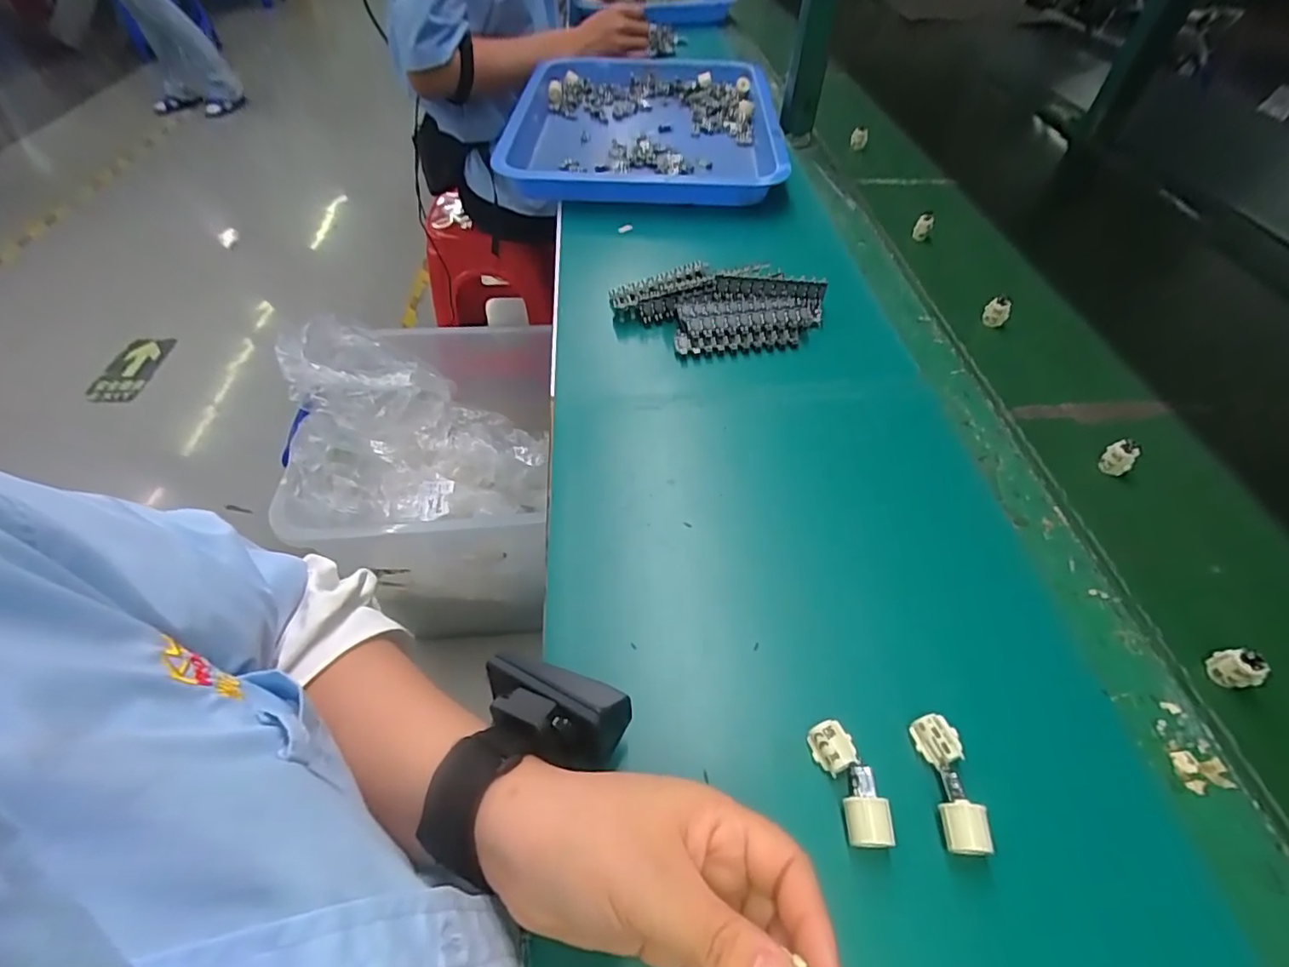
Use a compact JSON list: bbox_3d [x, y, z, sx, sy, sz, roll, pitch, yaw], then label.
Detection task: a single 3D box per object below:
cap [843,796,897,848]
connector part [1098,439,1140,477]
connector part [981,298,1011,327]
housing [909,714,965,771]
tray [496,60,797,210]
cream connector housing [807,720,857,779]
[{"bbox_3d":[0.102,0.157,0.265,0.019,0.020,0.020,2,50,-1],"label":"cap"},{"bbox_3d":[0.341,-0.019,0.413,0.007,0.029,0.019,-33,59,-26],"label":"connector part"},{"bbox_3d":[0.320,-0.155,0.522,0.020,0.025,0.008,23,53,16],"label":"connector part"},{"bbox_3d":[0.147,0.129,0.289,0.018,0.011,0.023,-11,52,-11],"label":"housing"},{"bbox_3d":[0.006,-0.490,0.784,0.346,0.053,0.452,7,50,3],"label":"tray"},{"bbox_3d":[0.094,0.133,0.289,0.018,0.013,0.022,-15,53,-15],"label":"cream connector housing"}]

